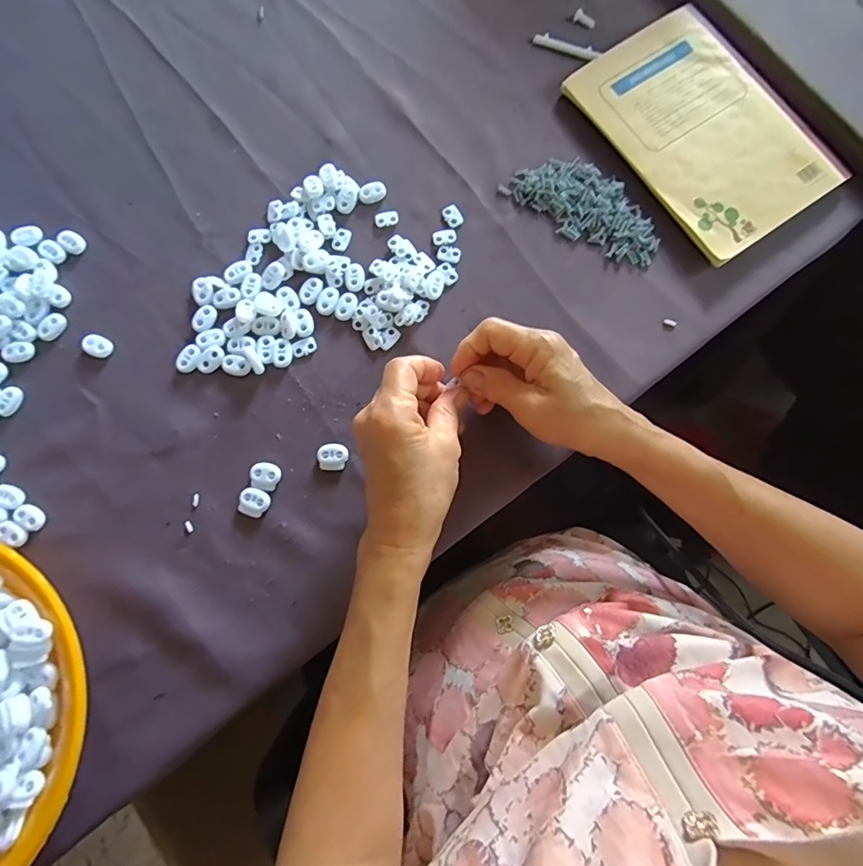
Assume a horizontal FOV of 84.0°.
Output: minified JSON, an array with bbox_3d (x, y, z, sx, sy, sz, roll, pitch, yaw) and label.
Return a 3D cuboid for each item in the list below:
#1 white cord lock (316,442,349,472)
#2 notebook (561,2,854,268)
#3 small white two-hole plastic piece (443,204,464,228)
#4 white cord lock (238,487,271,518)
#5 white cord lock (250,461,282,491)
[{"bbox_3d":[-0.074,0.018,0.359,0.023,0.007,0.023,0,79,0],"label":"white cord lock"},{"bbox_3d":[0.228,-0.253,0.398,0.146,0.015,0.201,-35,81,-6],"label":"notebook"},{"bbox_3d":[0.018,-0.179,0.393,0.014,0.004,0.019,-24,80,-4],"label":"small white two-hole plastic piece"},{"bbox_3d":[-0.130,0.051,0.351,0.022,0.004,0.020,21,80,4],"label":"white cord lock"},{"bbox_3d":[-0.123,0.032,0.356,0.021,0.005,0.020,14,80,3],"label":"white cord lock"}]

